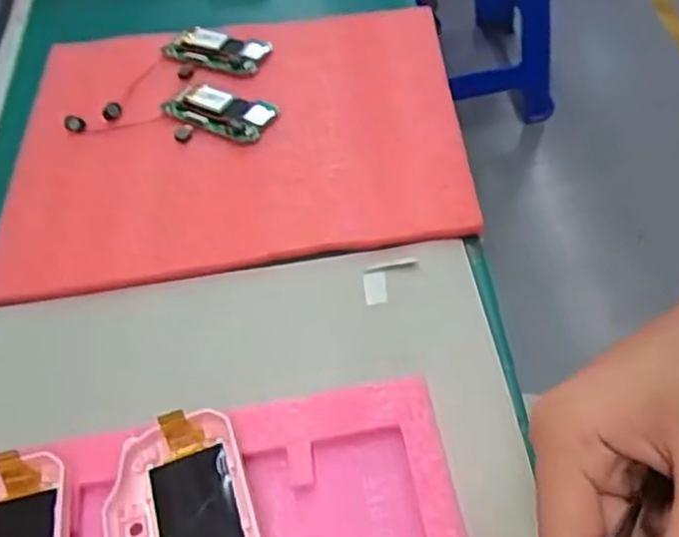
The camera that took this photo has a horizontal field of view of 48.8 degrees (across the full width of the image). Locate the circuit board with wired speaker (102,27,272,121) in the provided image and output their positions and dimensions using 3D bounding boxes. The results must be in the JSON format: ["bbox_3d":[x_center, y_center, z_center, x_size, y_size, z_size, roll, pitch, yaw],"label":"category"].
[{"bbox_3d":[-0.110,-0.141,0.519,0.119,0.012,0.059,-23,52,-13],"label":"circuit board with wired speaker"}]

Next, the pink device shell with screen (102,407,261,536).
[{"bbox_3d":[-0.067,0.104,0.317,0.060,0.019,0.080,-17,51,-8],"label":"pink device shell with screen"}]

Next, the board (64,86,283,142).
[{"bbox_3d":[-0.109,-0.103,0.494,0.134,0.013,0.047,4,52,9],"label":"board"}]

